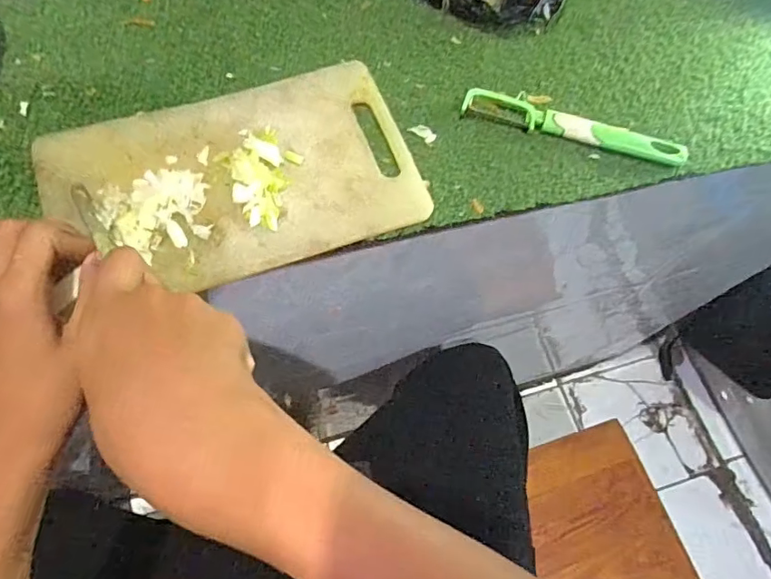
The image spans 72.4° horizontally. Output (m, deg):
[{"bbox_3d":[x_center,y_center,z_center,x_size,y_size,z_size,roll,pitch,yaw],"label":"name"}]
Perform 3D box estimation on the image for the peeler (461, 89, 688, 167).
[{"bbox_3d":[0.143,-0.123,0.401,0.169,0.017,0.022,15,65,4],"label":"peeler"}]

